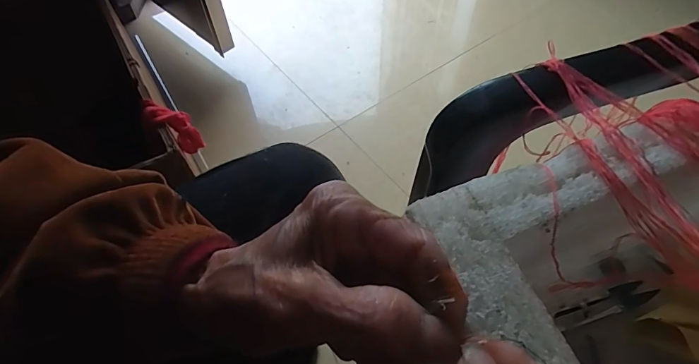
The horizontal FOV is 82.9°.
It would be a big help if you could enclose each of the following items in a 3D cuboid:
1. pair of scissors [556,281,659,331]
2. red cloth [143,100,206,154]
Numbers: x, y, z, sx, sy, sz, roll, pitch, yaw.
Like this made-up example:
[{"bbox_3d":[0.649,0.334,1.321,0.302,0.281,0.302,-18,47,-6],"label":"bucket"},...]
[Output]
[{"bbox_3d":[0.202,0.098,0.313,0.089,0.009,0.018,-17,58,-10],"label":"pair of scissors"},{"bbox_3d":[-0.220,-0.061,0.504,0.046,0.099,0.025,-8,57,-4],"label":"red cloth"}]

